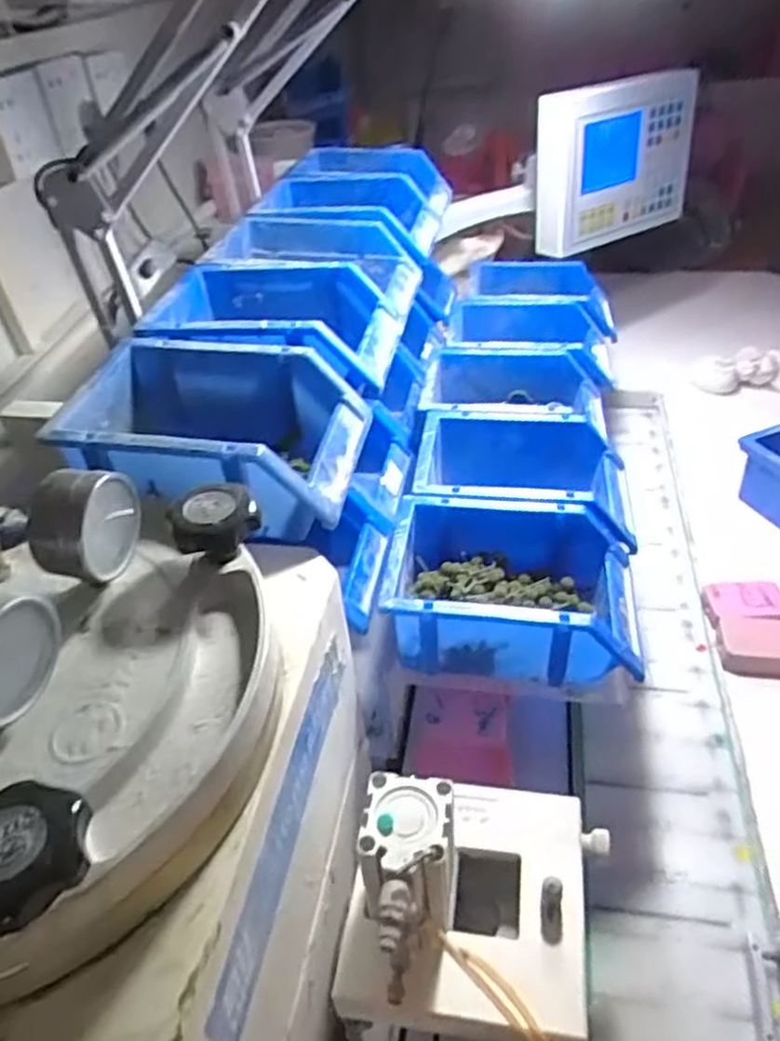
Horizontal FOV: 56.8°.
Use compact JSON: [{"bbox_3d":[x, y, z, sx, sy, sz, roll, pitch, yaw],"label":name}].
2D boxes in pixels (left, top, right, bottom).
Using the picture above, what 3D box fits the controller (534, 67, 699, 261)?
[{"bbox_3d":[0.288,-0.463,0.924,0.245,0.189,0.067,-27,44,-24],"label":"controller"}]

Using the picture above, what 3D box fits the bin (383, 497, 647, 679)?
[{"bbox_3d":[0.090,0.052,0.530,0.169,0.075,0.118,3,40,10],"label":"bin"}]

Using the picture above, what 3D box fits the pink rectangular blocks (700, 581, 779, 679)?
[{"bbox_3d":[0.333,0.099,0.659,0.070,0.027,0.098,-2,39,5],"label":"pink rectangular blocks"}]

